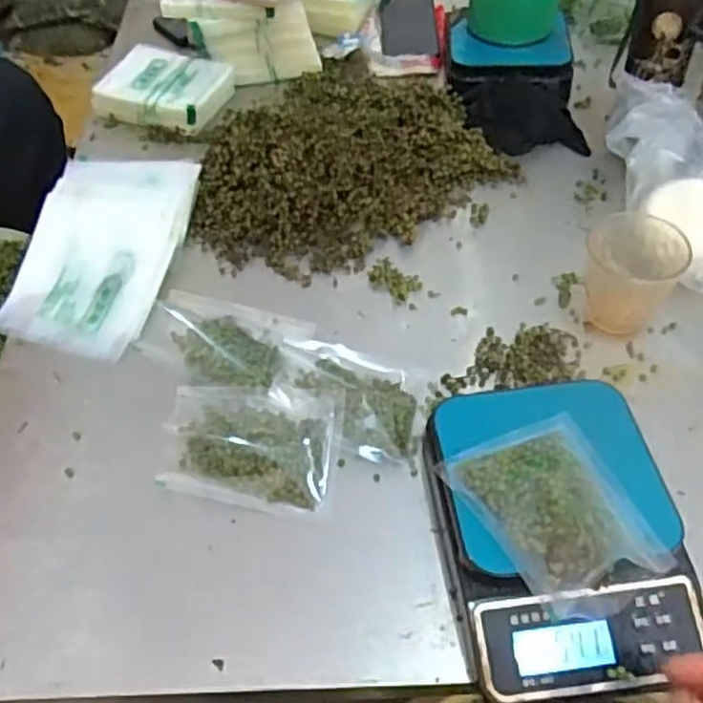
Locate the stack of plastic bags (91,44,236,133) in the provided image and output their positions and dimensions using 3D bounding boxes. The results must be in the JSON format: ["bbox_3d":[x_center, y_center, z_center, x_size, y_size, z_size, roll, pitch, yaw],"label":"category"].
[{"bbox_3d":[-0.228,-0.327,0.905,0.155,0.031,0.123,18,54,17],"label":"stack of plastic bags"}]

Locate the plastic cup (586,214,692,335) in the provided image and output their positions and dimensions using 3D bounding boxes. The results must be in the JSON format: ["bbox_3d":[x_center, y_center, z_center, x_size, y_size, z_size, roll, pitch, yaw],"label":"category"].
[{"bbox_3d":[0.250,-0.076,0.651,0.078,0.085,0.087,14,52,14],"label":"plastic cup"}]

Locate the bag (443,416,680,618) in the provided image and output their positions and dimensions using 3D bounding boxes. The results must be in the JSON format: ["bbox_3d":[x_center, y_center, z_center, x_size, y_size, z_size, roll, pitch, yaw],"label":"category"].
[{"bbox_3d":[0.134,0.099,0.473,0.095,0.035,0.136,-21,53,-14],"label":"bag"}]

